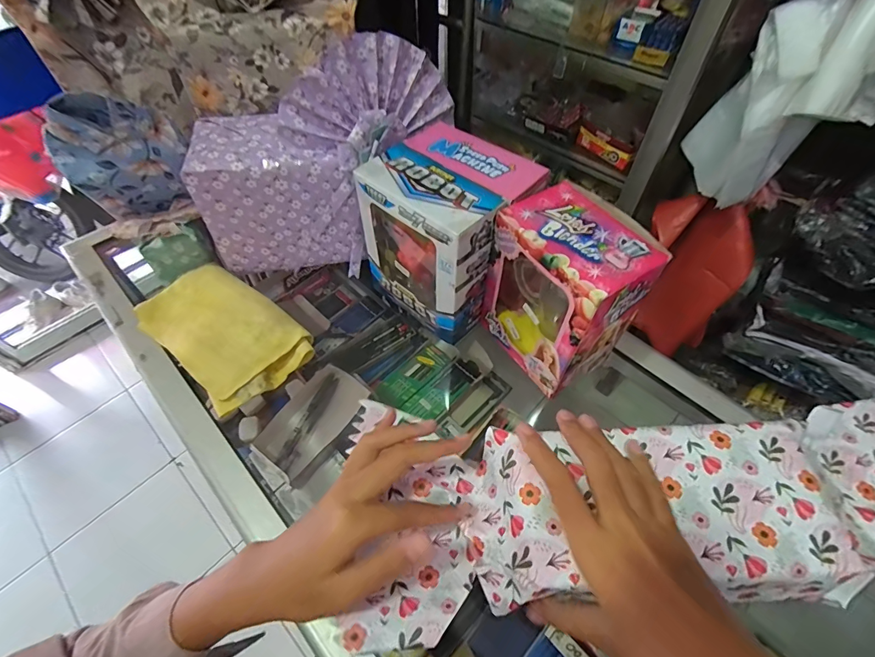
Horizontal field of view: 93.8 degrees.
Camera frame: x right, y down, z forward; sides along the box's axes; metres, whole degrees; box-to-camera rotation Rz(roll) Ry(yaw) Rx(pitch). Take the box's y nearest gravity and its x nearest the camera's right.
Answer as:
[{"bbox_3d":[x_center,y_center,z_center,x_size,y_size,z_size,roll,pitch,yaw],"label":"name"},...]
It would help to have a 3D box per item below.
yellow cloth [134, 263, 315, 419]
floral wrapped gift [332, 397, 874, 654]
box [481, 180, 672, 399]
[{"bbox_3d":[-0.211,0.000,0.403,0.162,0.025,0.099,34,61,23],"label":"yellow cloth"},{"bbox_3d":[0.161,0.116,0.277,0.434,0.044,0.153,-3,54,-2],"label":"floral wrapped gift"},{"bbox_3d":[0.109,-0.033,0.356,0.085,0.130,0.108,-29,59,-19],"label":"box"}]

